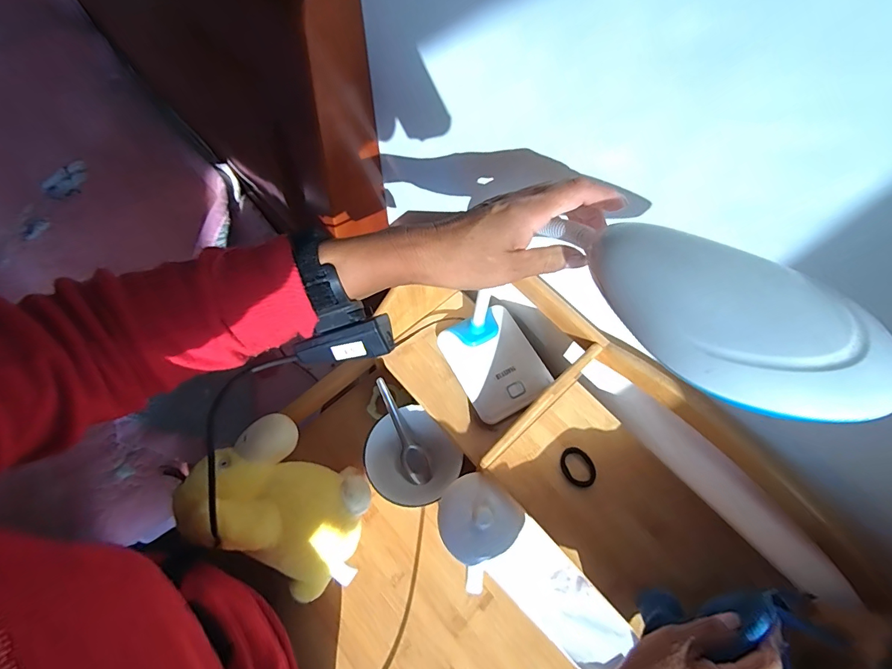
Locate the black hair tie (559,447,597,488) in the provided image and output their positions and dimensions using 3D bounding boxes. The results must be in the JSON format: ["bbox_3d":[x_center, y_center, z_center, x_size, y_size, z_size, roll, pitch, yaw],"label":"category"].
[{"bbox_3d":[0.147,0.148,0.487,0.033,0.008,0.044,-21,69,-11],"label":"black hair tie"}]

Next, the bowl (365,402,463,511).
[{"bbox_3d":[-0.045,0.165,0.578,0.111,0.060,0.119,1,66,-2],"label":"bowl"}]

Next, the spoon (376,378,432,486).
[{"bbox_3d":[-0.060,0.129,0.581,0.033,0.036,0.156,-25,101,-12],"label":"spoon"}]

